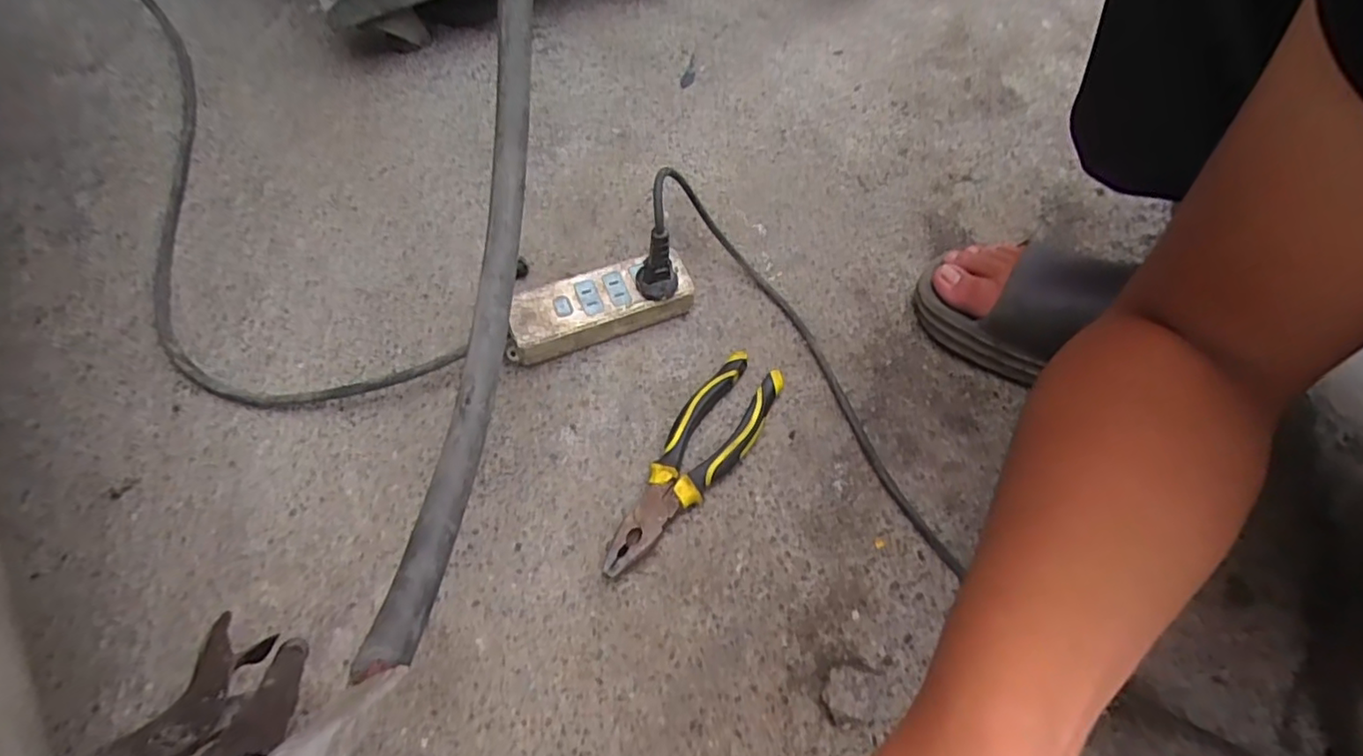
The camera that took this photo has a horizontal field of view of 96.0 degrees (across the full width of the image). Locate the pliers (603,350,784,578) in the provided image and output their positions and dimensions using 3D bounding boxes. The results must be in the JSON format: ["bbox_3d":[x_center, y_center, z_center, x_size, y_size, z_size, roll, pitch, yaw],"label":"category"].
[{"bbox_3d":[0.007,0.060,0.451,0.053,0.022,0.190,33,66,18],"label":"pliers"}]

